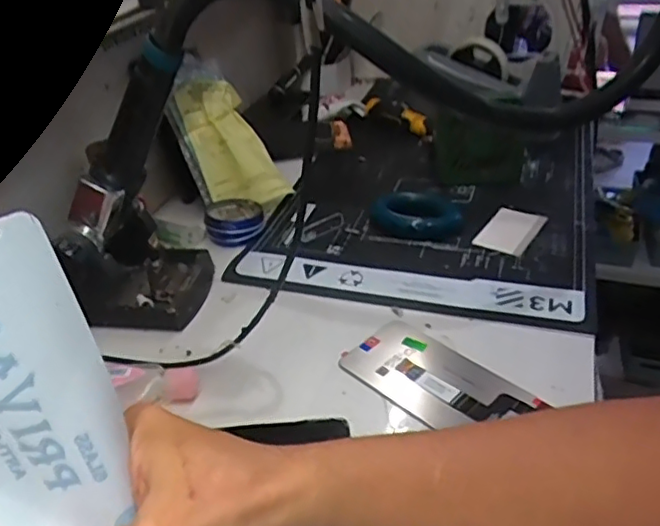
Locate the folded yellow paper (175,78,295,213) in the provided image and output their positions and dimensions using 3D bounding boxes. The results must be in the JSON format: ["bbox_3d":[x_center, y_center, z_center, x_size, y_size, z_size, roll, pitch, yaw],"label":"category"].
[{"bbox_3d":[-0.111,-0.131,0.678,0.081,0.159,0.033,-29,-3,-30],"label":"folded yellow paper"}]

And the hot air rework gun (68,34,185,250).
[{"bbox_3d":[-0.159,-0.092,0.470,0.041,0.172,0.027,23,28,-22],"label":"hot air rework gun"}]

